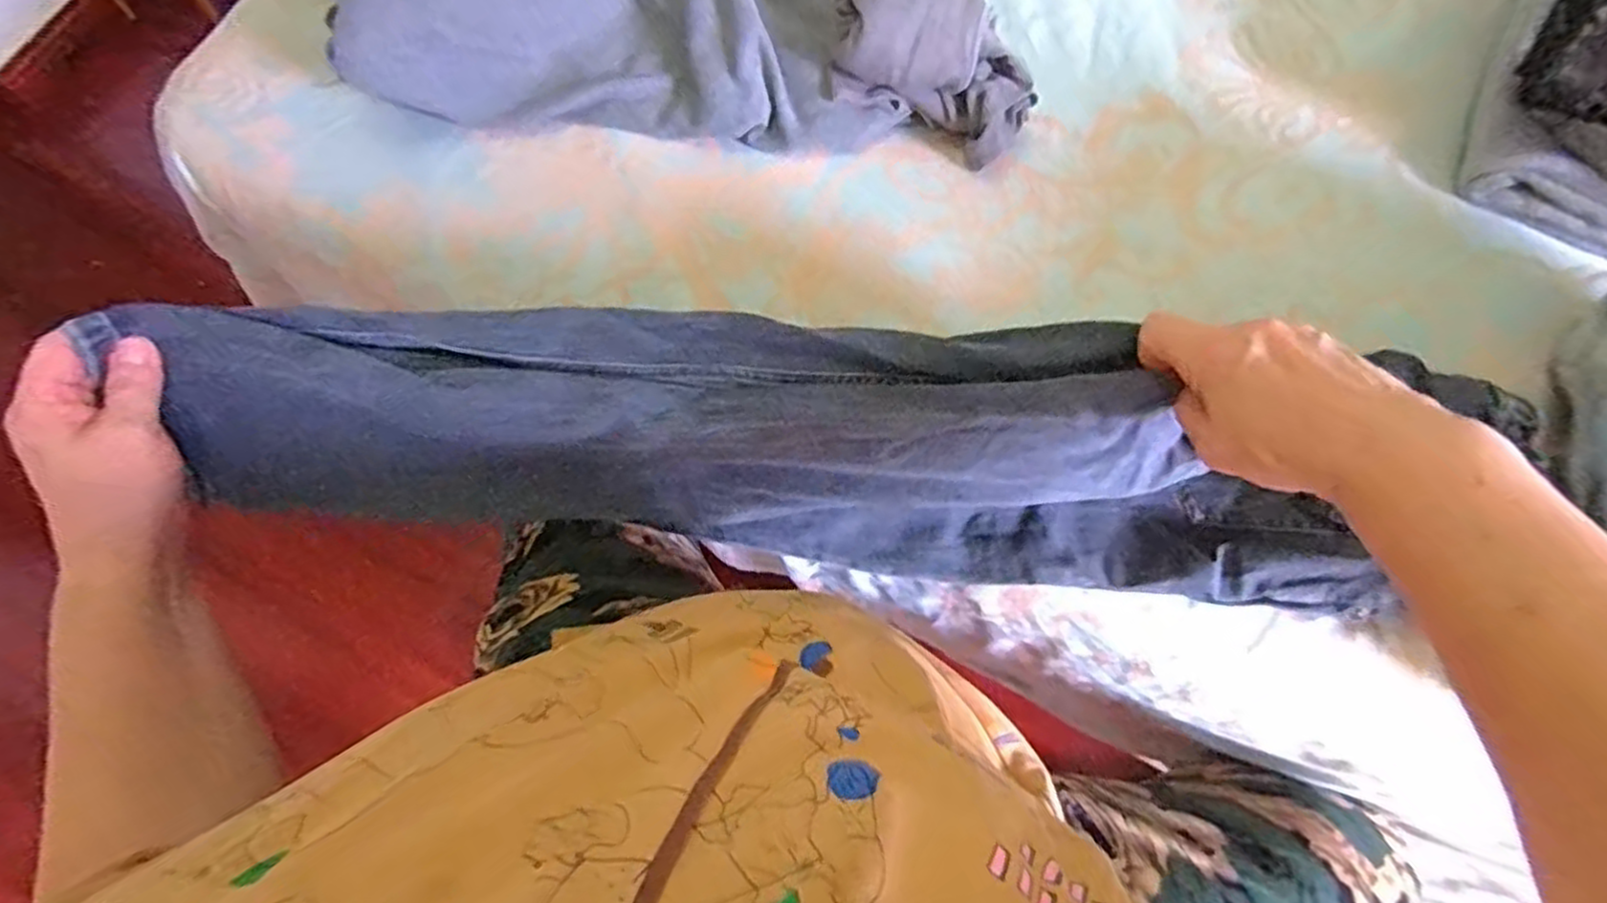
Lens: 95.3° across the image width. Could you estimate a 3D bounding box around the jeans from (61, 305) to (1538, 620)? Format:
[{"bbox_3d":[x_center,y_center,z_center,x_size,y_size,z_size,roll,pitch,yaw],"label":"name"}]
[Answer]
[{"bbox_3d":[0.014,0.000,0.483,0.735,0.184,0.142,7,74,-5],"label":"jeans"}]

